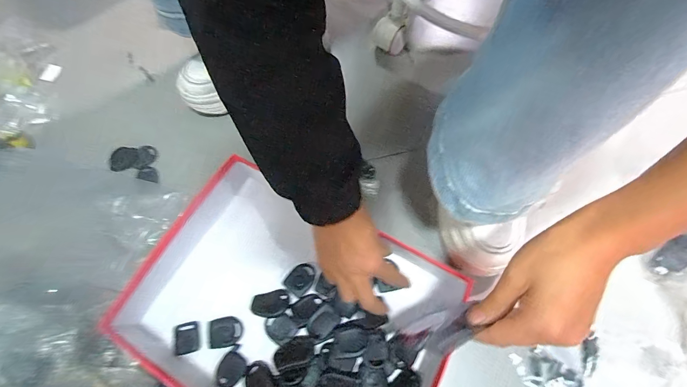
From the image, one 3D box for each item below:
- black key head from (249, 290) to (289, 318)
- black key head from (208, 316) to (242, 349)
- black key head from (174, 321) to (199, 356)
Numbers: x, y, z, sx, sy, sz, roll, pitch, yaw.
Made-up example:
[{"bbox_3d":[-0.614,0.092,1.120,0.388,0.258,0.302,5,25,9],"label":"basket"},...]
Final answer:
[{"bbox_3d":[-0.087,0.132,0.371,0.043,0.010,0.029,-17,68,-5],"label":"black key head"},{"bbox_3d":[-0.139,0.162,0.365,0.035,0.005,0.033,-4,68,1],"label":"black key head"},{"bbox_3d":[-0.185,0.170,0.369,0.028,0.005,0.033,-13,68,-3],"label":"black key head"}]

